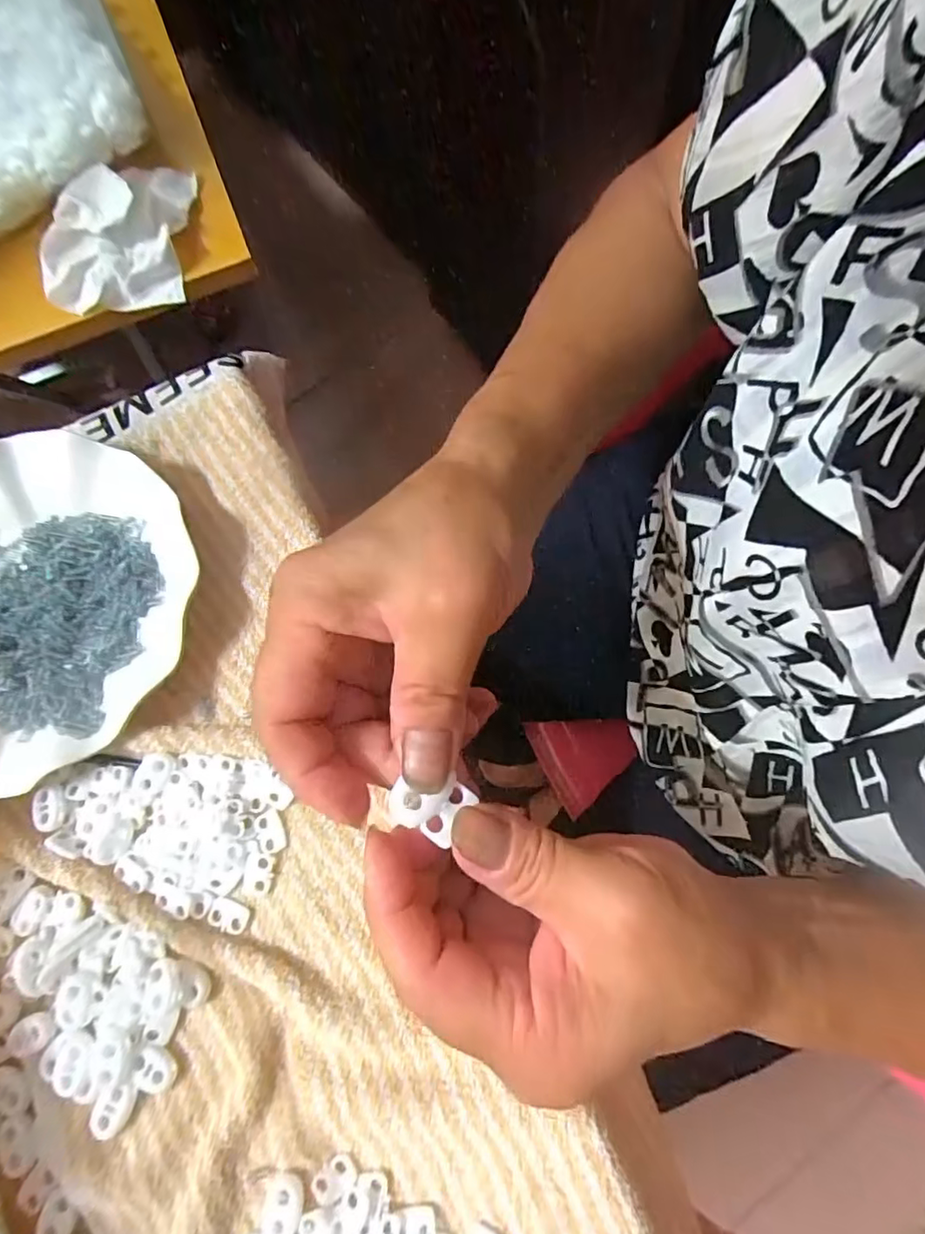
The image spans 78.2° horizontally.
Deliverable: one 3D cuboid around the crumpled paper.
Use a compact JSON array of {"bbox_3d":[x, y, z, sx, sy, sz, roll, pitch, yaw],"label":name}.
[{"bbox_3d":[-0.229,-0.257,0.367,0.091,0.030,0.108,-4,73,5],"label":"crumpled paper"}]

